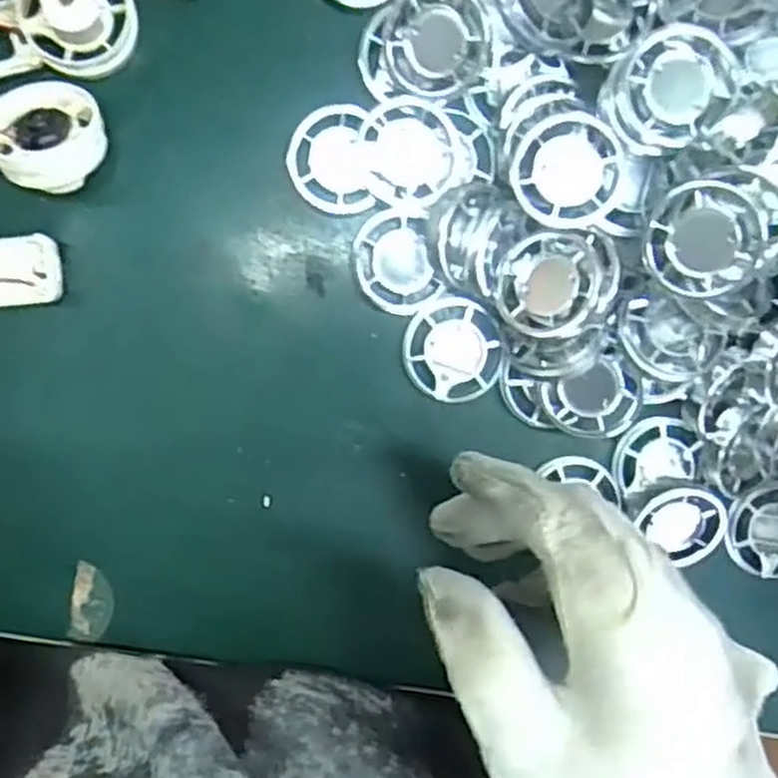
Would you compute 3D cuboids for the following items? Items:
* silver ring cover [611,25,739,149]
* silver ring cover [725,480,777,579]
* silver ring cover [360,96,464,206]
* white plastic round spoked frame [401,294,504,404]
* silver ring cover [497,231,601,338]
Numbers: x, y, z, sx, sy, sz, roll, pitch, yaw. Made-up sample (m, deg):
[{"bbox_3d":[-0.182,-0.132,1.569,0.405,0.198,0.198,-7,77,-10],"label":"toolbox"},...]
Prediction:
[{"bbox_3d":[0.096,-0.102,0.272,0.037,0.016,0.036,21,93,-5],"label":"silver ring cover"},{"bbox_3d":[0.157,0.057,0.328,0.041,0.008,0.038,20,93,-5],"label":"silver ring cover"},{"bbox_3d":[0.008,-0.087,0.294,0.038,0.009,0.037,12,94,-5],"label":"silver ring cover"},{"bbox_3d":[0.025,-0.015,0.309,0.038,0.004,0.040,0,95,-4],"label":"white plastic round spoked frame"},{"bbox_3d":[0.057,-0.037,0.288,0.035,0.010,0.036,-8,73,22],"label":"silver ring cover"}]

